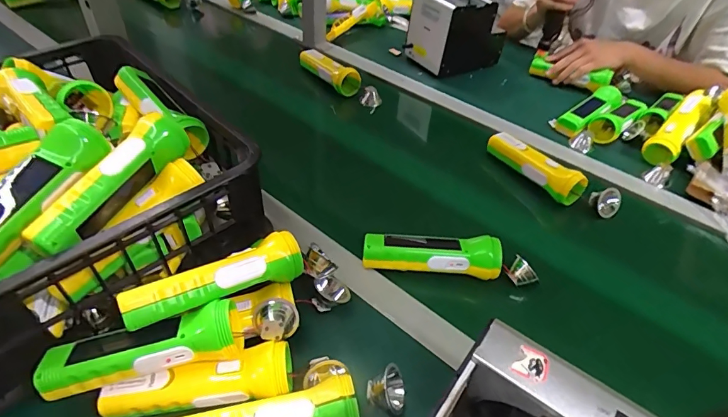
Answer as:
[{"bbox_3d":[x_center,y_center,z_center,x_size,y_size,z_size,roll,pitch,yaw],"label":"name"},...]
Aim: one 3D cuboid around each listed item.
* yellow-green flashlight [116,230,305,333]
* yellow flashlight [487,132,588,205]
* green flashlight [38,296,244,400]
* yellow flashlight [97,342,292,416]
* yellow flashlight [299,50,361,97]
[{"bbox_3d":[-0.138,0.067,0.402,0.162,0.045,0.039,-24,50,-27],"label":"yellow-green flashlight"},{"bbox_3d":[0.267,-0.072,0.665,0.046,0.044,0.164,-24,50,-27],"label":"yellow flashlight"},{"bbox_3d":[-0.194,0.123,0.375,0.159,0.045,0.047,-9,45,-14],"label":"green flashlight"},{"bbox_3d":[-0.151,0.164,0.390,0.166,0.044,0.048,-4,44,-9],"label":"yellow flashlight"},{"bbox_3d":[-0.075,-0.290,0.865,0.053,0.057,0.171,-24,51,-27],"label":"yellow flashlight"}]

